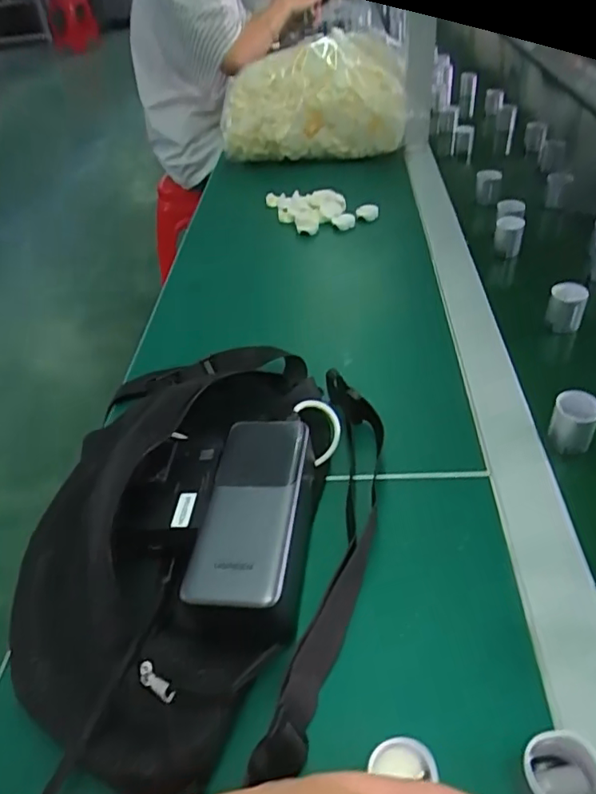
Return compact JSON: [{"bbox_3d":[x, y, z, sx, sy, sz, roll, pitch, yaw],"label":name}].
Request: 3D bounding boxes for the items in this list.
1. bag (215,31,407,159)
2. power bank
[{"bbox_3d":[0.021,-0.444,0.859,0.277,0.139,0.166,-12,40,-6],"label":"bag"},{"bbox_3d":[-0.027,0.063,0.334,0.052,0.012,0.125,-2,44,13],"label":"power bank"}]

